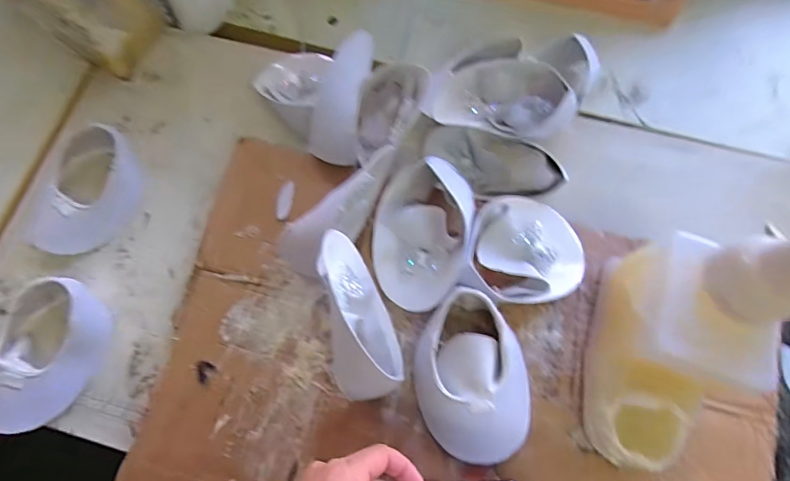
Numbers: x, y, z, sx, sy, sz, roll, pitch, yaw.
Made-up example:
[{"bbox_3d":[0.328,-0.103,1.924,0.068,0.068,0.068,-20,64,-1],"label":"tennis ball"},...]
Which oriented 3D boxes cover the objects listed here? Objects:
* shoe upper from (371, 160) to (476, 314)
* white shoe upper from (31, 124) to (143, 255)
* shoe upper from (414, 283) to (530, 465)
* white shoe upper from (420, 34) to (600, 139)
[{"bbox_3d":[0.030,-0.010,0.475,0.107,0.060,0.166,12,73,4],"label":"shoe upper"},{"bbox_3d":[-0.387,-0.060,0.537,0.117,0.052,0.160,22,74,7],"label":"white shoe upper"},{"bbox_3d":[0.081,0.135,0.439,0.117,0.058,0.162,-2,72,0],"label":"shoe upper"},{"bbox_3d":[0.145,-0.188,0.568,0.206,0.083,0.151,7,73,2],"label":"white shoe upper"}]

